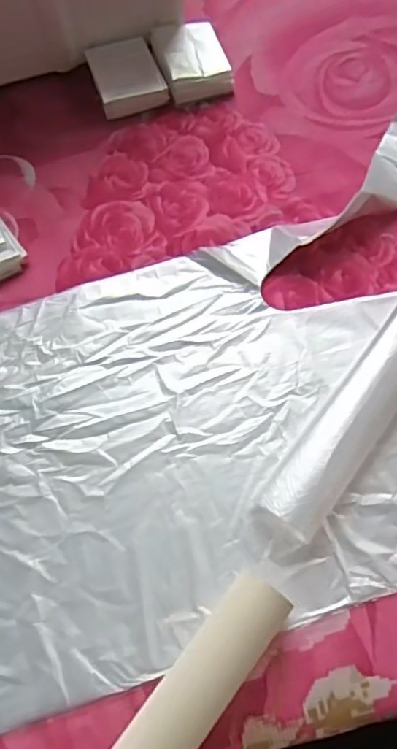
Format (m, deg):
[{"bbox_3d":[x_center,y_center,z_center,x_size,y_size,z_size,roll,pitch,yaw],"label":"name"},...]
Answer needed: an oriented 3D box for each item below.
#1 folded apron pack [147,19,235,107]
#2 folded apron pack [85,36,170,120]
[{"bbox_3d":[-0.007,-0.329,0.583,0.067,0.028,0.086,-16,68,-4],"label":"folded apron pack"},{"bbox_3d":[-0.075,-0.310,0.581,0.067,0.024,0.083,-18,68,-5],"label":"folded apron pack"}]

